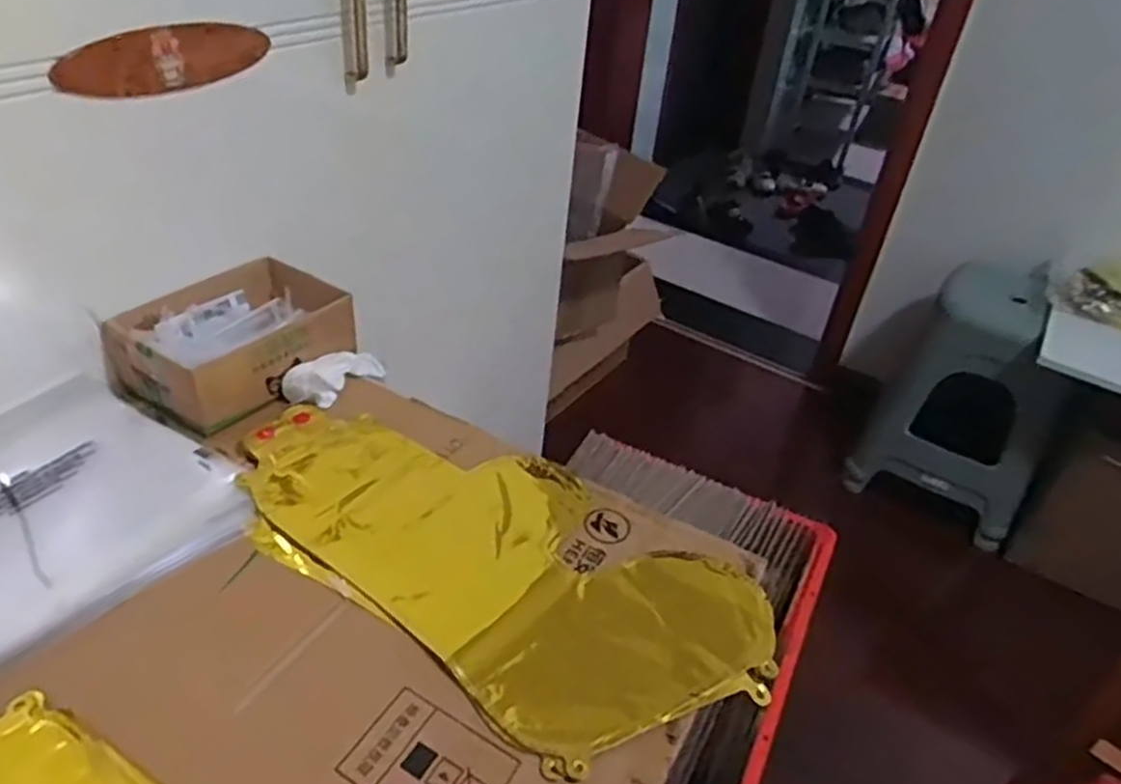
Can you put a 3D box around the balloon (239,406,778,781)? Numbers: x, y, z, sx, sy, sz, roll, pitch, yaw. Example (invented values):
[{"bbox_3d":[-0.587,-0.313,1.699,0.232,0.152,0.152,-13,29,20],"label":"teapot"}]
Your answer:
[{"bbox_3d":[-0.059,0.114,0.592,0.428,0.011,0.211,27,41,25],"label":"balloon"}]

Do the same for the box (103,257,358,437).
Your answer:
[{"bbox_3d":[-0.306,-0.052,0.725,0.143,0.062,0.191,26,41,24],"label":"box"}]

